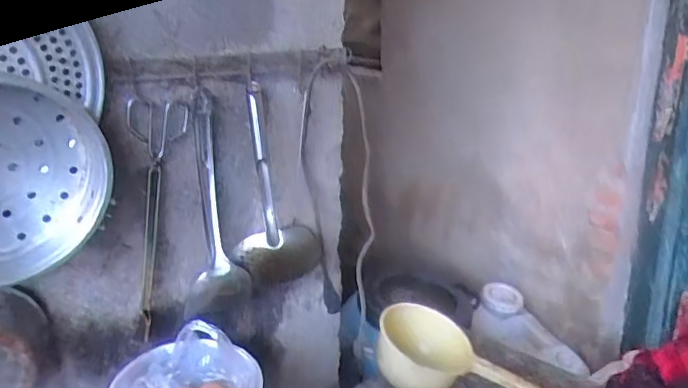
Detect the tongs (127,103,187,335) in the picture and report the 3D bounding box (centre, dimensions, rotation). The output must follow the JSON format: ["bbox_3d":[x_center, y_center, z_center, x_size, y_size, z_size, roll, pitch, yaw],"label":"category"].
[{"bbox_3d":[-0.253,0.035,0.828,0.090,0.336,0.020,-15,25,-36],"label":"tongs"}]

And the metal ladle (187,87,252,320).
[{"bbox_3d":[-0.187,0.027,0.857,0.097,0.350,0.050,-13,23,-32],"label":"metal ladle"}]

